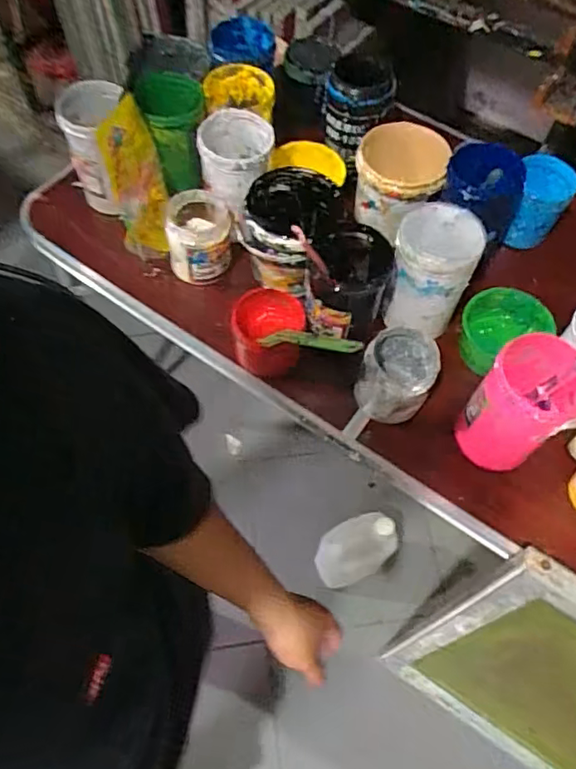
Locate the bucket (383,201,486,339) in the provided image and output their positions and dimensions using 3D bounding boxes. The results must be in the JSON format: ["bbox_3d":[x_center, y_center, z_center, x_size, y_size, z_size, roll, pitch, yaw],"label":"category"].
[{"bbox_3d":[0.173,-0.139,0.706,0.091,0.125,0.095,1,61,-2],"label":"bucket"}]

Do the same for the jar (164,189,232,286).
[{"bbox_3d":[-0.119,-0.202,0.785,0.083,0.085,0.094,0,61,-3],"label":"jar"}]

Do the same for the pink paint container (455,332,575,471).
[{"bbox_3d":[0.251,0.025,0.632,0.094,0.133,0.091,40,66,18],"label":"pink paint container"}]

